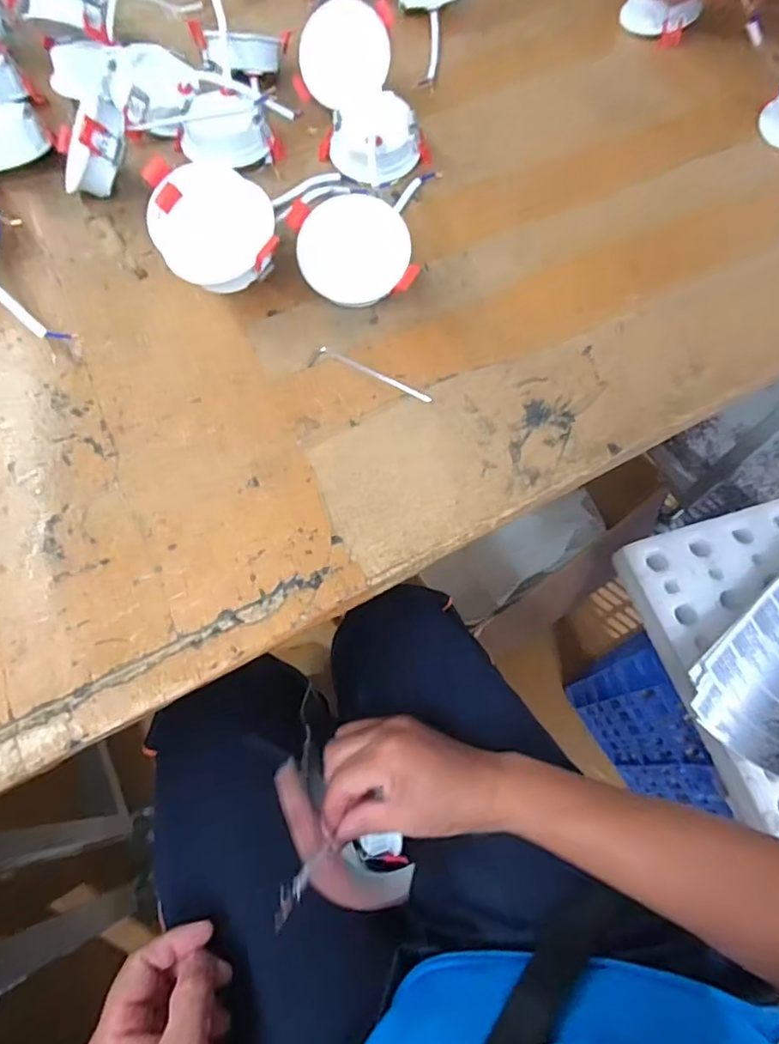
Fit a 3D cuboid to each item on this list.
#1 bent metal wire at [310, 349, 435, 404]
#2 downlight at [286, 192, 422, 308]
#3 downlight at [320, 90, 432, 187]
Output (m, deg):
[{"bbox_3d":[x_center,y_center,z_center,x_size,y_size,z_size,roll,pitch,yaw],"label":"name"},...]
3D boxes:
[{"bbox_3d":[-0.012,-0.096,0.354,0.085,0.004,0.015,21,67,8],"label":"bent metal wire"},{"bbox_3d":[-0.024,-0.182,0.372,0.073,0.031,0.071,-11,87,-1],"label":"downlight"},{"bbox_3d":[-0.010,-0.306,0.438,0.071,0.031,0.065,-41,73,-17],"label":"downlight"}]

